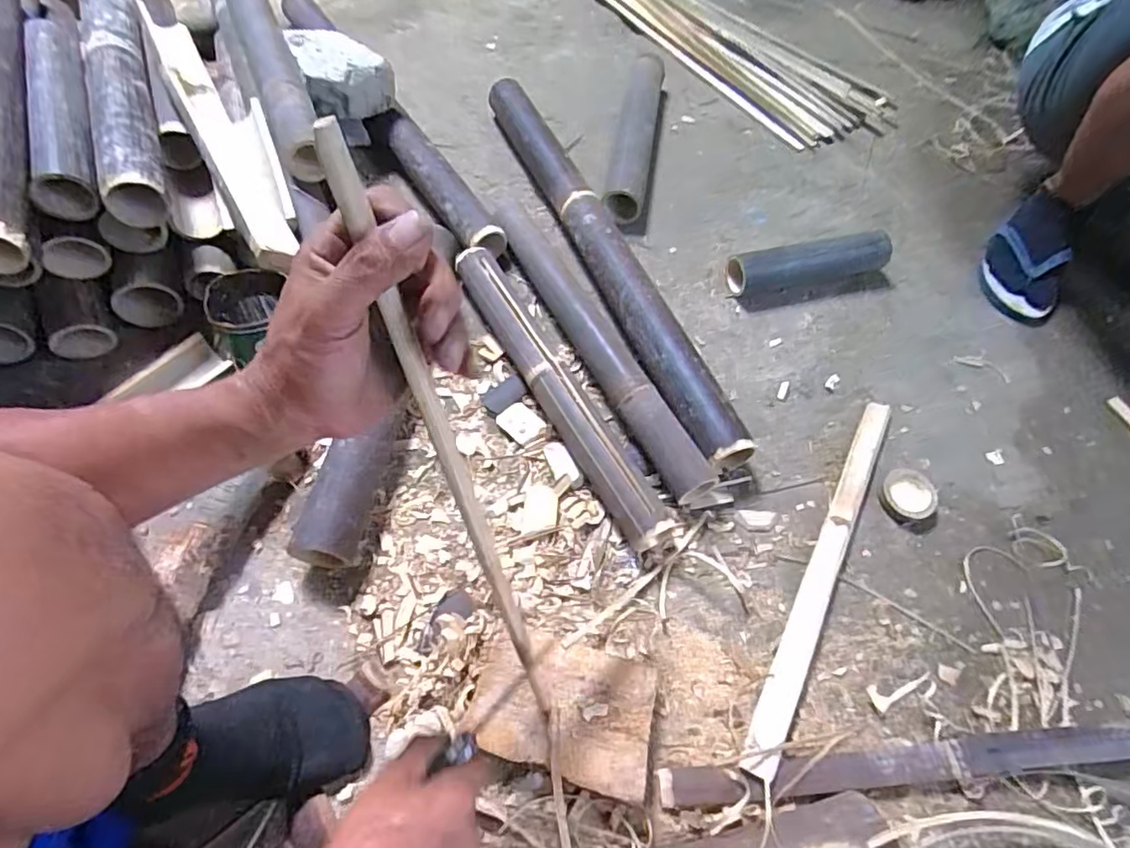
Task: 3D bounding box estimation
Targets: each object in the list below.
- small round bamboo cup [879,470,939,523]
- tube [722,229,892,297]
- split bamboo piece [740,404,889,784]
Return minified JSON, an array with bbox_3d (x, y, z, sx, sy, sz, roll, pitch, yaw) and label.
[{"bbox_3d":[0.415,0.088,0.700,0.062,0.020,0.062,0,59,-1],"label":"small round bamboo cup"},{"bbox_3d":[0.370,-0.240,0.866,0.247,0.060,0.049,-11,60,-8],"label":"tube"},{"bbox_3d":[0.297,0.153,0.648,0.033,0.027,0.481,27,62,14],"label":"split bamboo piece"}]

